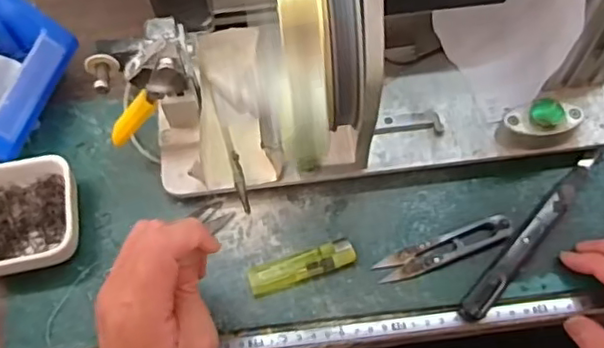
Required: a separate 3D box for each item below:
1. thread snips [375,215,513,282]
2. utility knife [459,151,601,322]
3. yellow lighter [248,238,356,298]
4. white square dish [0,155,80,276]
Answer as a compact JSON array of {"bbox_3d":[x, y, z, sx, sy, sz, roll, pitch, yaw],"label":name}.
[{"bbox_3d":[0.103,0.054,0.440,0.101,0.012,0.020,-19,65,-7],"label":"thread snips"},{"bbox_3d":[0.169,0.041,0.441,0.018,0.015,0.164,39,71,18],"label":"utility knife"},{"bbox_3d":[-0.001,0.065,0.436,0.076,0.014,0.022,-18,65,-7],"label":"yellow lighter"},{"bbox_3d":[-0.207,0.029,0.451,0.082,0.032,0.080,-13,65,-4],"label":"white square dish"}]

